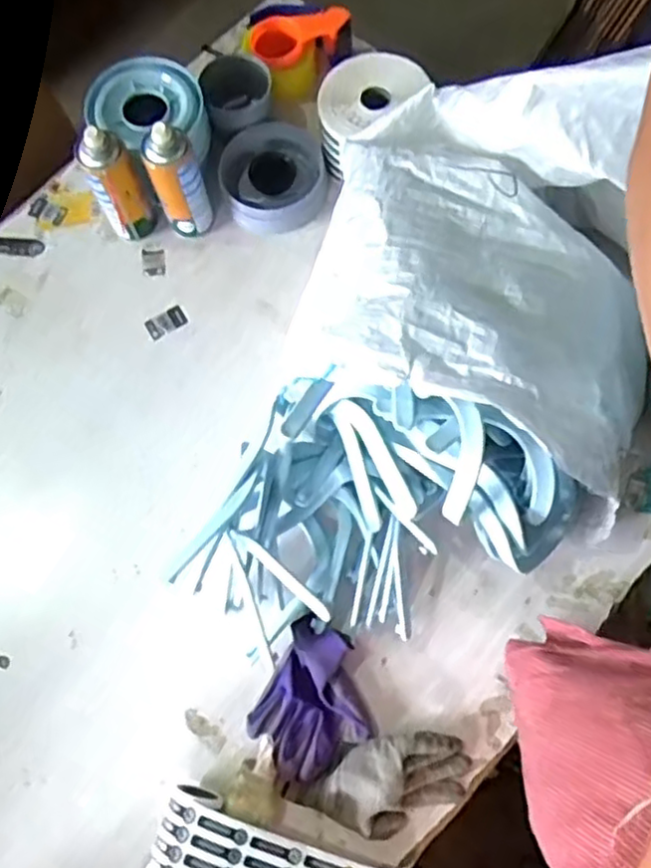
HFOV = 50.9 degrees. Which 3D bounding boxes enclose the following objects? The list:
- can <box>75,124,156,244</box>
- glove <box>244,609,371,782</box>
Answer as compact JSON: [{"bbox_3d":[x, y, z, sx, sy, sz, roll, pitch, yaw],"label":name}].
[{"bbox_3d":[-0.270,-0.325,0.905,0.069,0.183,0.054,-22,71,-5],"label":"can"},{"bbox_3d":[-0.009,0.305,0.769,0.127,0.041,0.162,24,74,10],"label":"glove"}]

